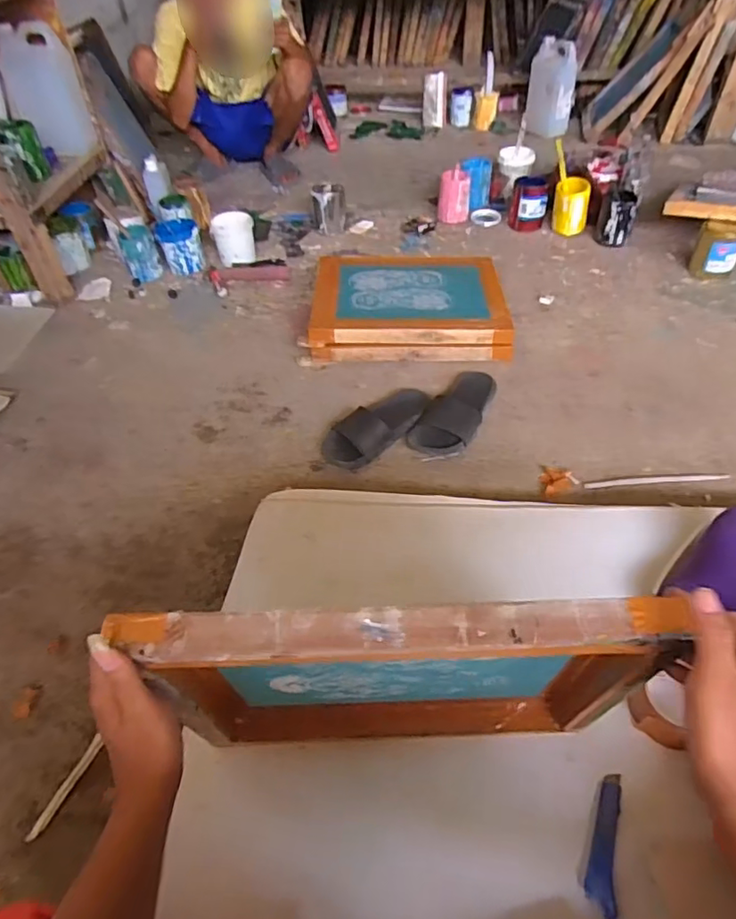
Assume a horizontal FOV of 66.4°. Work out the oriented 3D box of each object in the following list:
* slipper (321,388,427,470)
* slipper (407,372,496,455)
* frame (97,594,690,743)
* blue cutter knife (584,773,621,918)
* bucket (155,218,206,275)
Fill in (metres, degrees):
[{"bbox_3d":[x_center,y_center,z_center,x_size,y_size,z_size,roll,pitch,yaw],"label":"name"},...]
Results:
[{"bbox_3d":[0.019,-0.076,1.191,0.111,0.063,0.255,34,57,31],"label":"slipper"},{"bbox_3d":[0.188,-0.110,1.193,0.114,0.066,0.249,22,51,23],"label":"slipper"},{"bbox_3d":[0.032,0.226,0.562,0.430,0.352,0.056,-4,57,3],"label":"frame"},{"bbox_3d":[0.262,0.421,0.623,0.030,0.007,0.142,13,48,16],"label":"blue cutter knife"},{"bbox_3d":[-0.509,-0.580,1.539,0.109,0.115,0.104,-17,47,-12],"label":"bucket"}]

